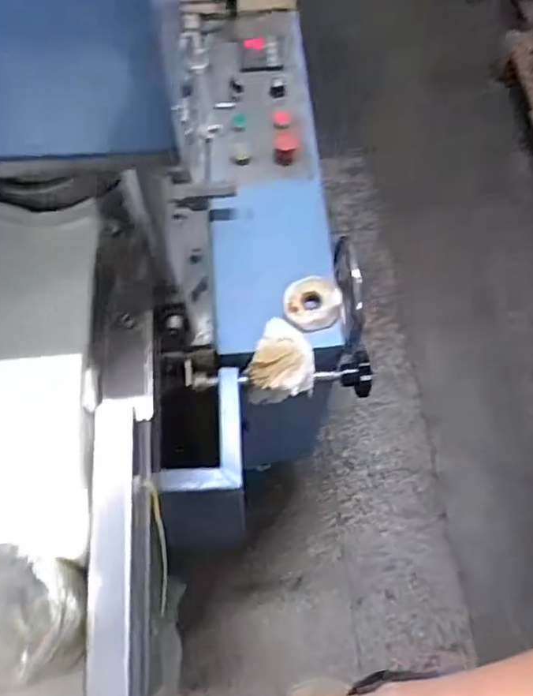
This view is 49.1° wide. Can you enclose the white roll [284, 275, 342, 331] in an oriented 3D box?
[{"bbox_3d":[0.059,-0.059,0.769,0.073,0.037,0.073,0,66,1],"label":"white roll"}]

